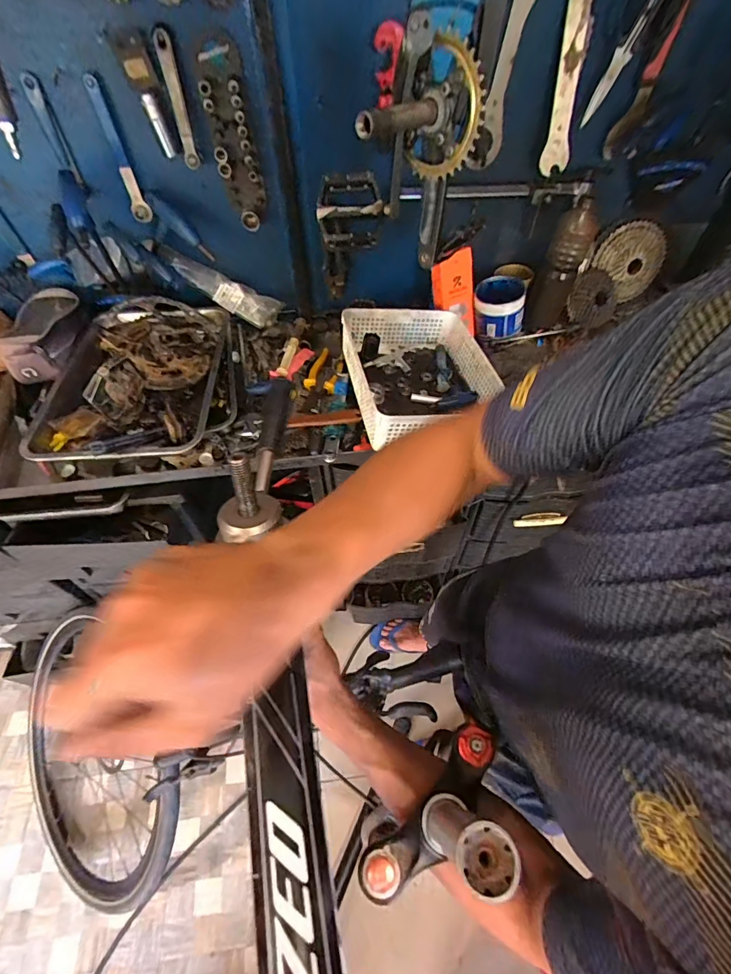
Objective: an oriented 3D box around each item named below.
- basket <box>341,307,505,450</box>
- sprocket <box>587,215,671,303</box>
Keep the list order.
[{"bbox_3d":[0.101,-0.214,0.808,0.250,0.105,0.331,-10,56,-6],"label":"basket"},{"bbox_3d":[0.592,-0.516,0.952,0.177,0.154,0.037,31,18,-13],"label":"sprocket"}]

